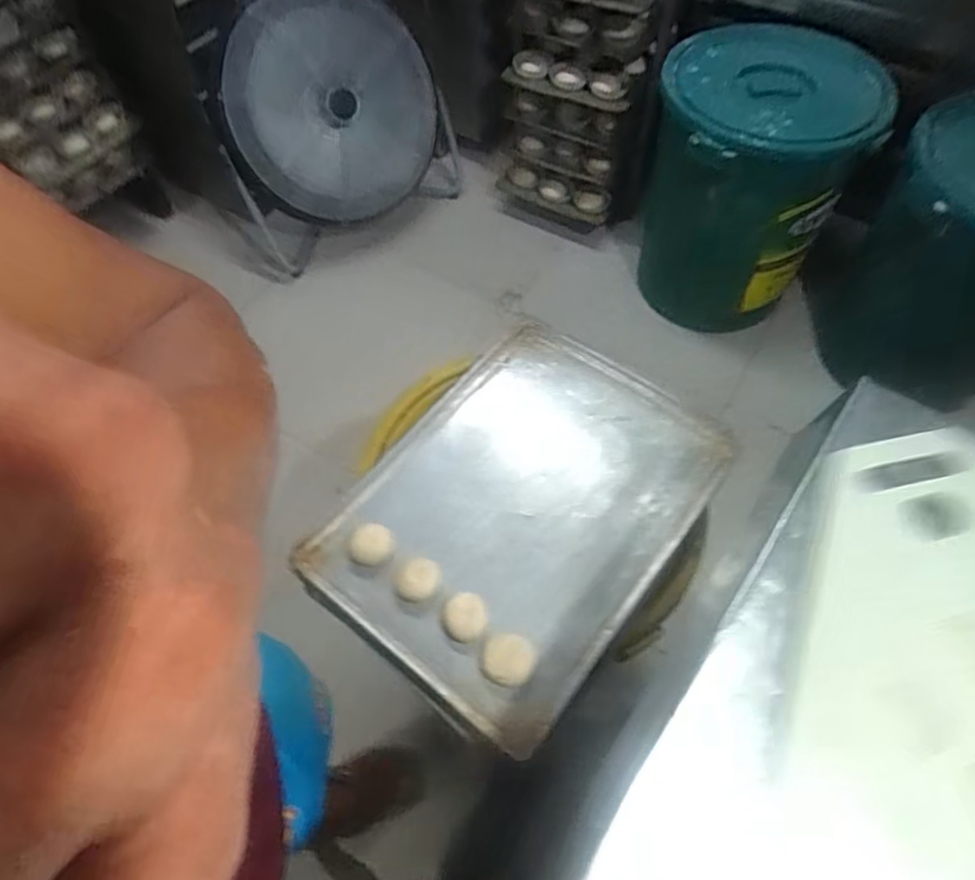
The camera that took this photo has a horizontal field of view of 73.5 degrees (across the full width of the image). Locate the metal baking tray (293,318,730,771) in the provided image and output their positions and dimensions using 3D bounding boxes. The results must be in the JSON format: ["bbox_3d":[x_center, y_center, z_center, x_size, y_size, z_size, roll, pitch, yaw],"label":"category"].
[{"bbox_3d":[0.041,0.071,0.779,0.338,0.057,0.463,34,64,20],"label":"metal baking tray"}]

